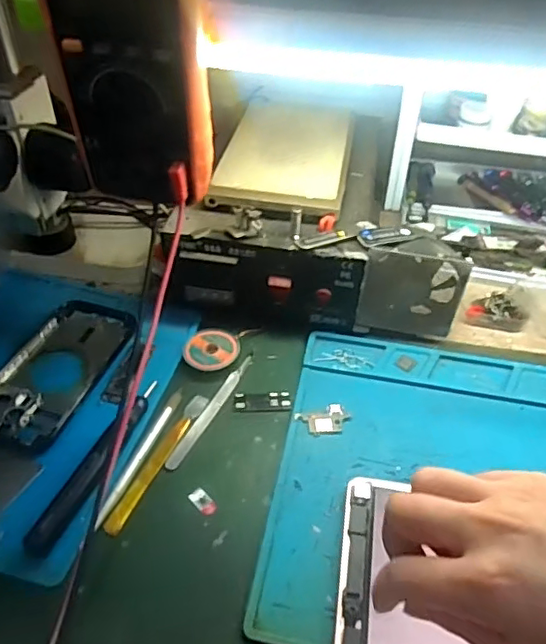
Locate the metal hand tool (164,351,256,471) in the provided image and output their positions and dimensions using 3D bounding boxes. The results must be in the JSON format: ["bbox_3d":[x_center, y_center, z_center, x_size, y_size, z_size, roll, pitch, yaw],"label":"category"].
[{"bbox_3d":[-0.047,0.065,0.435,0.012,0.004,0.117,21,47,19],"label":"metal hand tool"}]

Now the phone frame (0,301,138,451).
[{"bbox_3d":[-0.171,0.035,0.452,0.078,0.008,0.148,12,45,11],"label":"phone frame"}]

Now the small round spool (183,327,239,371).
[{"bbox_3d":[-0.050,0.023,0.467,0.045,0.010,0.041,1,44,-1],"label":"small round spool"}]

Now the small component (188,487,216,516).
[{"bbox_3d":[-0.047,0.118,0.376,0.011,0.004,0.021,-32,53,-30],"label":"small component"}]

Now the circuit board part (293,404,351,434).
[{"bbox_3d":[0.039,0.073,0.423,0.039,0.004,0.024,-10,45,-12],"label":"circuit board part"}]

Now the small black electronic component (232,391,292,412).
[{"bbox_3d":[-0.008,0.062,0.440,0.043,0.004,0.018,0,44,-2],"label":"small black electronic component"}]

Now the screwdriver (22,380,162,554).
[{"bbox_3d":[-0.117,0.093,0.386,0.014,0.017,0.140,17,46,15],"label":"screwdriver"}]

